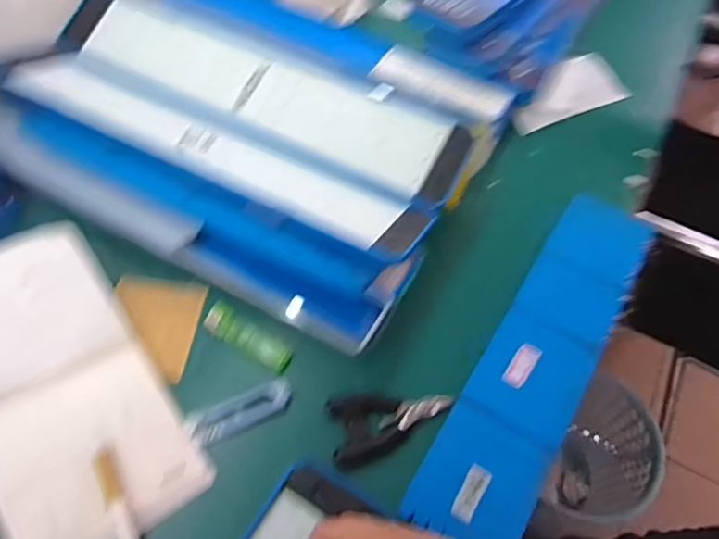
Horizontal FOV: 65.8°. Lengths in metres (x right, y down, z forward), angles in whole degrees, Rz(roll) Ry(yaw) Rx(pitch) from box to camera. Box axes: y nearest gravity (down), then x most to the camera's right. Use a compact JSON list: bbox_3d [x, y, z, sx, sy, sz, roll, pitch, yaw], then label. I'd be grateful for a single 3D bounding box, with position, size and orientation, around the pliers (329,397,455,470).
[{"bbox_3d":[0.025,0.119,0.426,0.093,0.008,0.054,-6,59,-8],"label":"pliers"}]

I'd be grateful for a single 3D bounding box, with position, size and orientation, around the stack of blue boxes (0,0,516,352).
[{"bbox_3d":[-0.099,-0.164,0.551,0.431,0.073,0.362,27,60,12],"label":"stack of blue boxes"}]

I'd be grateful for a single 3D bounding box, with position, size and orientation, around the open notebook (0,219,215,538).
[{"bbox_3d":[-0.223,0.082,0.406,0.130,0.019,0.247,-26,73,-34],"label":"open notebook"}]

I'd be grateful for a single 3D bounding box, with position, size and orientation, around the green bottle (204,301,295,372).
[{"bbox_3d":[-0.091,0.054,0.453,0.079,0.015,0.021,30,61,13],"label":"green bottle"}]

